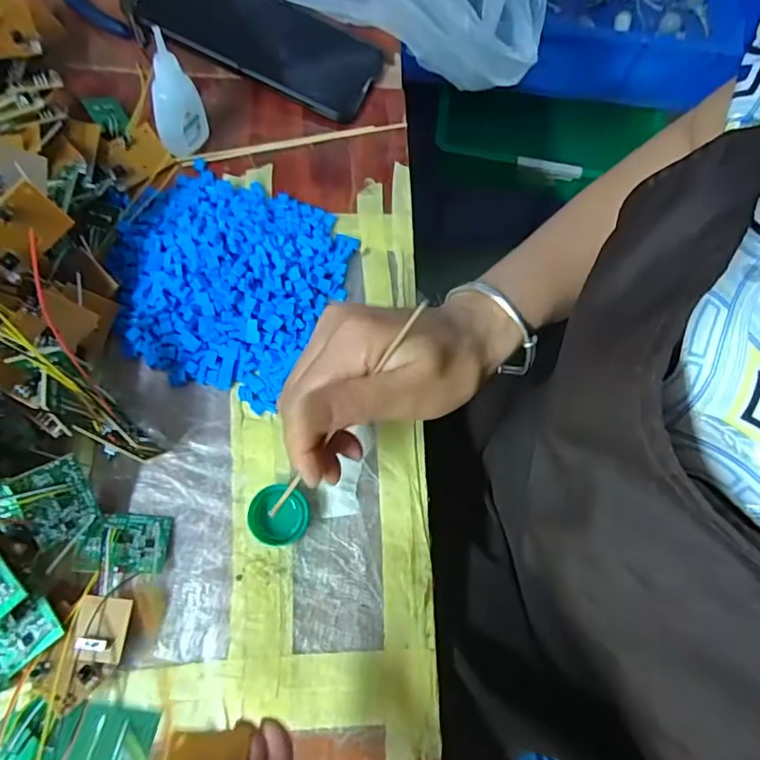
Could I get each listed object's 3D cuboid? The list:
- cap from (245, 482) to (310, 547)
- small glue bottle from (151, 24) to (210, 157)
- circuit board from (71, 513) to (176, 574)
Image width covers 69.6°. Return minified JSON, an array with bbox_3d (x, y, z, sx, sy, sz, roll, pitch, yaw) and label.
[{"bbox_3d":[-0.056,0.075,0.302,0.031,0.012,0.032,2,68,-4],"label":"cap"},{"bbox_3d":[-0.134,-0.182,0.353,0.017,0.074,0.033,27,72,8],"label":"small glue bottle"},{"bbox_3d":[-0.136,0.087,0.292,0.044,0.005,0.030,6,59,-15],"label":"circuit board"}]

